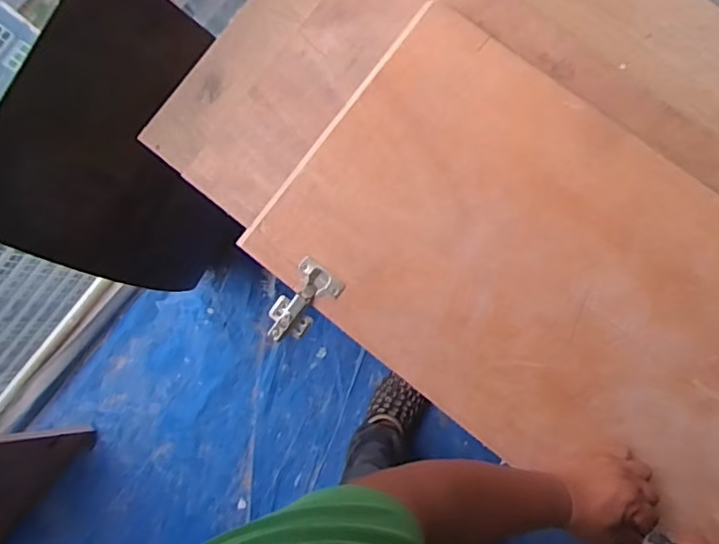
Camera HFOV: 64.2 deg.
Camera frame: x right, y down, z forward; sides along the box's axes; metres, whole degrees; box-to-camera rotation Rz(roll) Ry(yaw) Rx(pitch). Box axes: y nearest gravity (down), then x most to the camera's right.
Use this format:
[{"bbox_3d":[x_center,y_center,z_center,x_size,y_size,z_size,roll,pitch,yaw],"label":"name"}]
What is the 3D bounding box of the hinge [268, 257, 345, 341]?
[{"bbox_3d":[-0.073,0.042,0.727,0.062,0.024,0.108,36,88,8],"label":"hinge"}]

